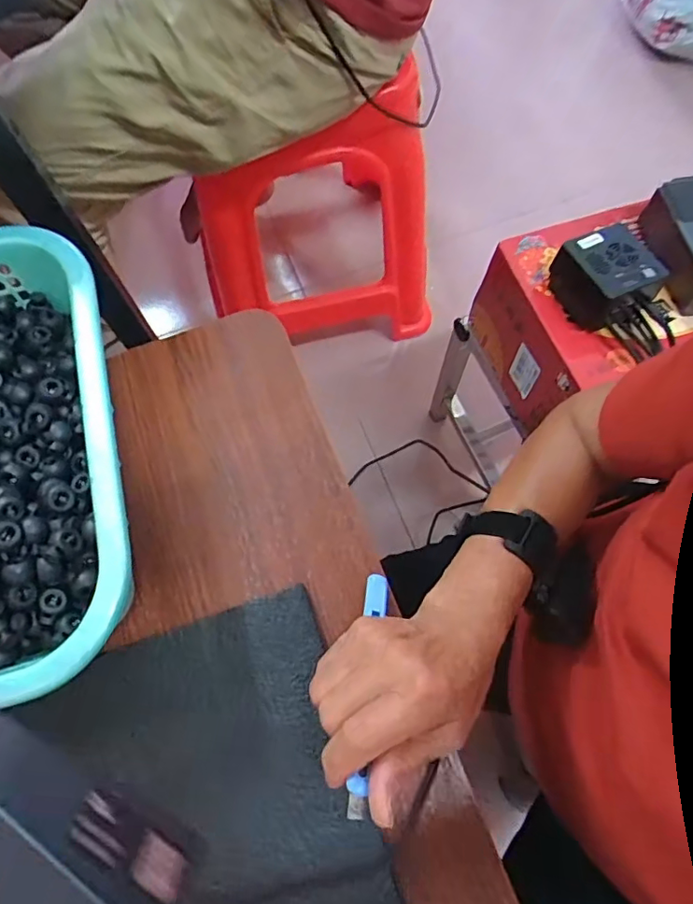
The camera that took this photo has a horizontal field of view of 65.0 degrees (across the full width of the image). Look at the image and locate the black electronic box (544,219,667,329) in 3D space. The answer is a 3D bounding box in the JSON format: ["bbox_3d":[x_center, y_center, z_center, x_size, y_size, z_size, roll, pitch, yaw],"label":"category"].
[{"bbox_3d":[0.250,-0.168,0.528,0.077,0.054,0.080,-26,72,-8],"label":"black electronic box"}]

